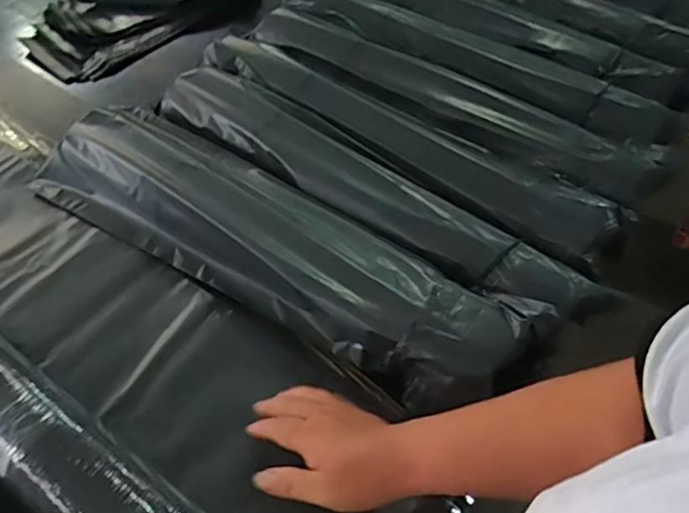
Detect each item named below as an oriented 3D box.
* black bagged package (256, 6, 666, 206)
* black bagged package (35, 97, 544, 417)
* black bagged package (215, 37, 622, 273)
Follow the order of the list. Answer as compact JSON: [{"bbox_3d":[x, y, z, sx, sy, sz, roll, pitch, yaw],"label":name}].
[{"bbox_3d":[0.165,-0.260,0.926,0.658,0.069,0.153,27,56,20],"label":"black bagged package"},{"bbox_3d":[-0.093,-0.023,0.691,0.607,0.090,0.157,27,56,20],"label":"black bagged package"},{"bbox_3d":[0.079,-0.186,0.832,0.644,0.077,0.148,28,56,20],"label":"black bagged package"}]

